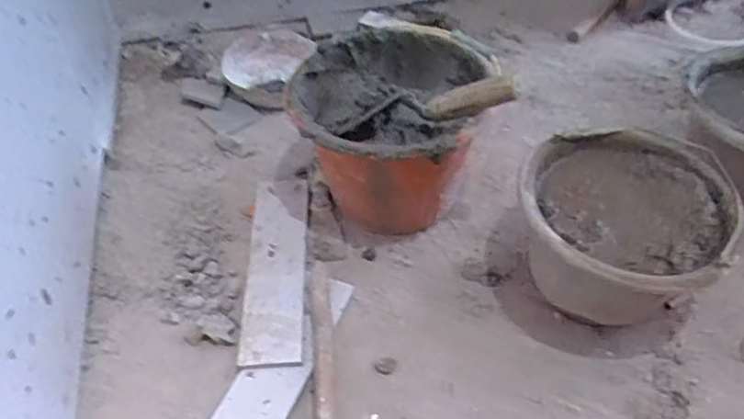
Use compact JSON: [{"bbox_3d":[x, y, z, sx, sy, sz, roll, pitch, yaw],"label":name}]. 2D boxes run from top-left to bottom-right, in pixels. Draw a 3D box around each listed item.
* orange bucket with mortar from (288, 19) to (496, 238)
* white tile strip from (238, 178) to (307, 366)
[{"bbox_3d":[0.023,-0.110,0.893,0.251,0.193,0.297,14,48,13],"label":"orange bucket with mortar"},{"bbox_3d":[-0.131,0.067,0.849,0.079,0.013,0.322,-2,46,-2],"label":"white tile strip"}]

